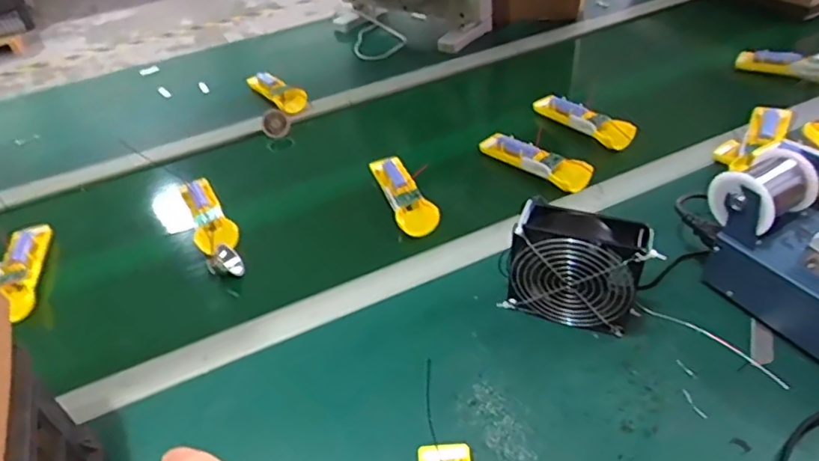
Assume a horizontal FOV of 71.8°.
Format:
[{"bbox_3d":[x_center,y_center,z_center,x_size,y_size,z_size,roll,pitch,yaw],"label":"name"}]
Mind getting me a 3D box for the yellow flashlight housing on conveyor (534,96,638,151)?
[{"bbox_3d":[0.264,-0.172,0.863,0.035,0.037,0.181,-27,47,-22],"label":"yellow flashlight housing on conveyor"}]

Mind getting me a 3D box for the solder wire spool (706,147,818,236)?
[{"bbox_3d":[0.349,-0.041,0.554,0.082,0.057,0.065,-25,46,-20],"label":"solder wire spool"}]

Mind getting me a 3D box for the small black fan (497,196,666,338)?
[{"bbox_3d":[0.166,0.038,0.564,0.132,0.120,0.050,16,46,22],"label":"small black fan"}]

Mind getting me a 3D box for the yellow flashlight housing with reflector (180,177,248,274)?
[{"bbox_3d":[-0.262,-0.006,0.747,0.051,0.032,0.194,-26,46,-21],"label":"yellow flashlight housing with reflector"}]

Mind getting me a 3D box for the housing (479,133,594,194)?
[{"bbox_3d":[0.173,-0.101,0.795,0.036,0.032,0.171,-33,49,-27],"label":"housing"}]

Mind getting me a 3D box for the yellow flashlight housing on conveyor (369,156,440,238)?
[{"bbox_3d":[-0.009,-0.055,0.768,0.049,0.023,0.167,-16,43,-12],"label":"yellow flashlight housing on conveyor"}]

